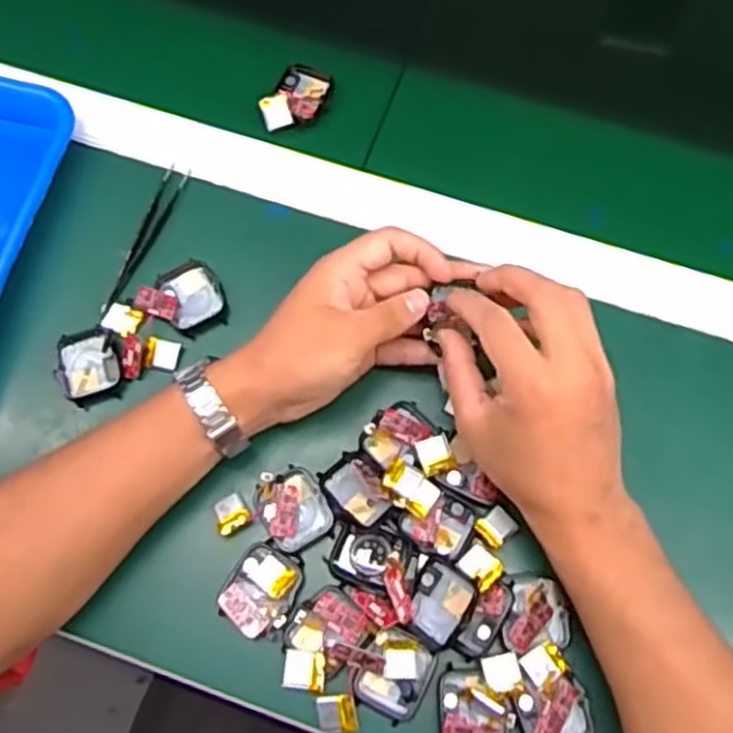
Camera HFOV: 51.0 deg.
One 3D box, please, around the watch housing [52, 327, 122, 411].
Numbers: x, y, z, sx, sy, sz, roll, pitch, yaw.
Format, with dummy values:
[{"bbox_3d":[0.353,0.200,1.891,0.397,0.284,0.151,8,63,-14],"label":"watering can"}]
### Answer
[{"bbox_3d":[-0.173,0.001,0.484,0.040,0.014,0.046,-7,71,-1],"label":"watch housing"}]

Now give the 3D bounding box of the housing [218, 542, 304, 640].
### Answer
[{"bbox_3d":[-0.060,0.128,0.440,0.039,0.014,0.049,20,73,7],"label":"housing"}]

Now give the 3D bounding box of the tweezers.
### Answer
[{"bbox_3d":[-0.147,-0.083,0.512,0.017,0.007,0.116,17,72,7],"label":"tweezers"}]

